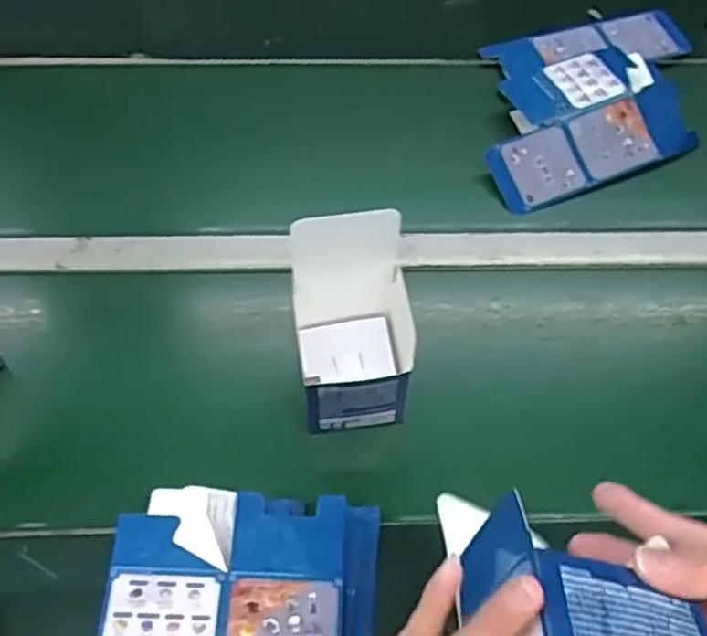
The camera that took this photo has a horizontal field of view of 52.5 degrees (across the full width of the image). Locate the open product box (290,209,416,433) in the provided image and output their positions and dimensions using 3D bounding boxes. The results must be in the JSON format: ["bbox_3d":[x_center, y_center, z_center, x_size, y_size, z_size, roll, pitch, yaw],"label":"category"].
[{"bbox_3d":[0.001,0.006,0.577,0.092,0.144,0.119,-8,61,-2],"label":"open product box"}]

